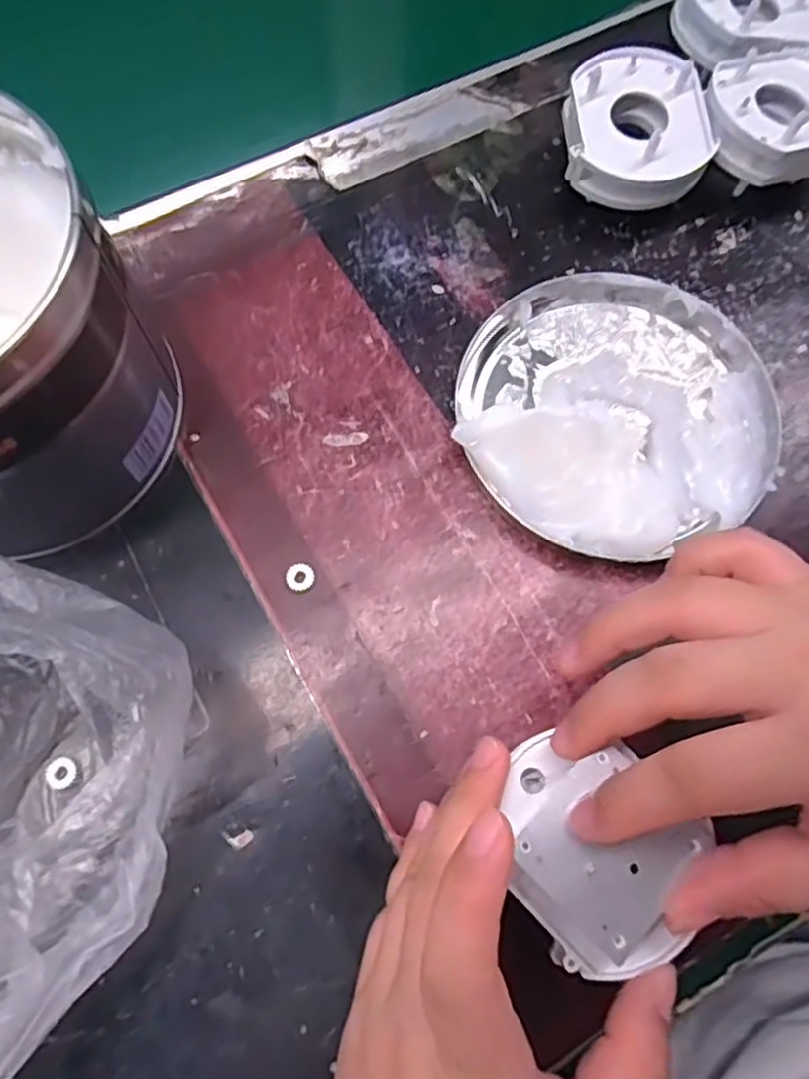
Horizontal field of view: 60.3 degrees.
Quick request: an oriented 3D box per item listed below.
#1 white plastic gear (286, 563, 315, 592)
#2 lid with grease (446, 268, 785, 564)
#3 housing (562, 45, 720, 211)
[{"bbox_3d":[-0.040,0.014,0.266,0.011,0.004,0.011,0,70,-1],"label":"white plastic gear"},{"bbox_3d":[0.086,-0.056,0.282,0.126,0.029,0.123,-27,73,-10],"label":"lid with grease"},{"bbox_3d":[0.105,-0.184,0.321,0.066,0.039,0.068,0,70,-1],"label":"housing"}]

